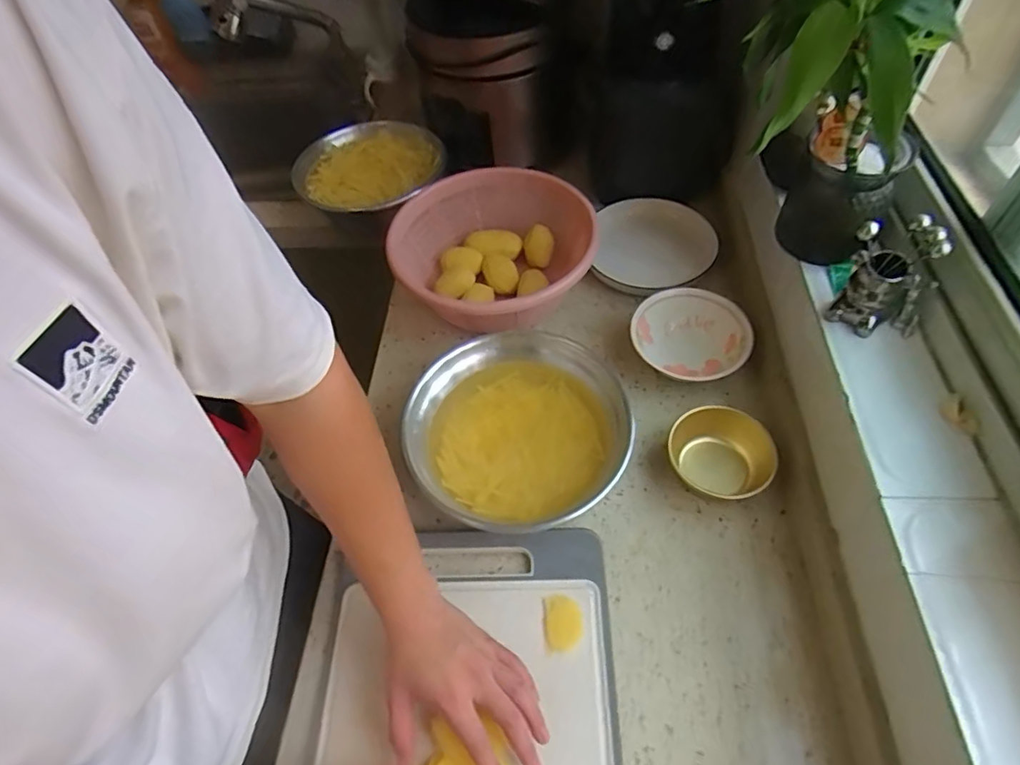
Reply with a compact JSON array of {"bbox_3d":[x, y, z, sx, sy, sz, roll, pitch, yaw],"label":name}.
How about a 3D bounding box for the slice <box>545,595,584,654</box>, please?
[{"bbox_3d":[0.056,0.246,0.573,0.038,0.004,0.053,-1,54,4],"label":"slice"}]

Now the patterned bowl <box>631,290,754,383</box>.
[{"bbox_3d":[0.240,-0.060,0.754,0.149,0.053,0.132,14,57,14],"label":"patterned bowl"}]

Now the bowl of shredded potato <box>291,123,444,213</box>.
[{"bbox_3d":[-0.234,-0.372,0.949,0.230,0.046,0.214,-2,54,3],"label":"bowl of shredded potato"}]

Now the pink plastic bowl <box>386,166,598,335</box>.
[{"bbox_3d":[-0.029,-0.180,0.823,0.274,0.119,0.270,-2,54,3],"label":"pink plastic bowl"}]

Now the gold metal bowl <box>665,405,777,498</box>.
[{"bbox_3d":[0.242,0.085,0.652,0.113,0.055,0.096,23,59,19],"label":"gold metal bowl"}]

